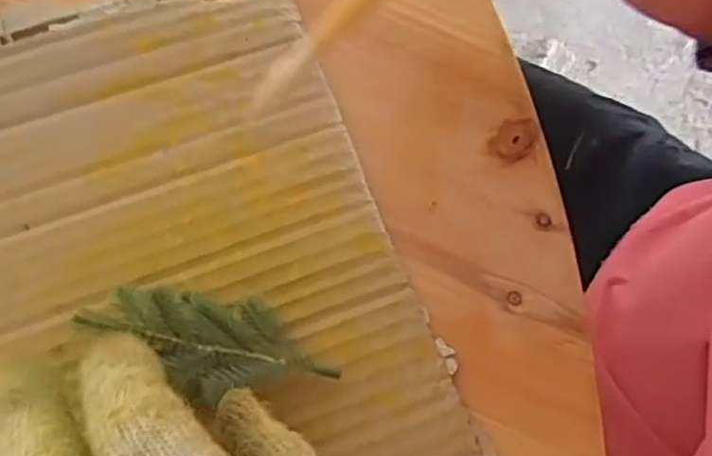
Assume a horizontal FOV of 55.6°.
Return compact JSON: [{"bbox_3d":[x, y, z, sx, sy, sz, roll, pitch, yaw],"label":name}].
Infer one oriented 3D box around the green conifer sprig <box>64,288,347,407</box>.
[{"bbox_3d":[-0.054,0.042,0.247,0.091,0.020,0.038,16,74,2],"label":"green conifer sprig"}]

